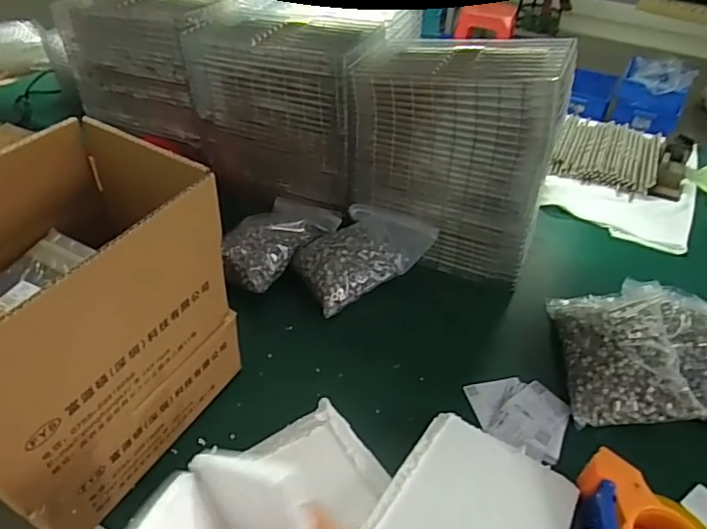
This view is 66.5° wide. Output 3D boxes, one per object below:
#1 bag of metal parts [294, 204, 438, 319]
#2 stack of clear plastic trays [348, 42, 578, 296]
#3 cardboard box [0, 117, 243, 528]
[{"bbox_3d":[0.007,-0.024,0.824,0.196,0.053,0.135,-24,49,-28],"label":"bag of metal parts"},{"bbox_3d":[0.160,-0.182,0.846,0.301,0.313,0.184,21,44,18],"label":"stack of clear plastic trays"},{"bbox_3d":[-0.272,0.060,0.526,0.190,0.280,0.266,22,45,19],"label":"cardboard box"}]

